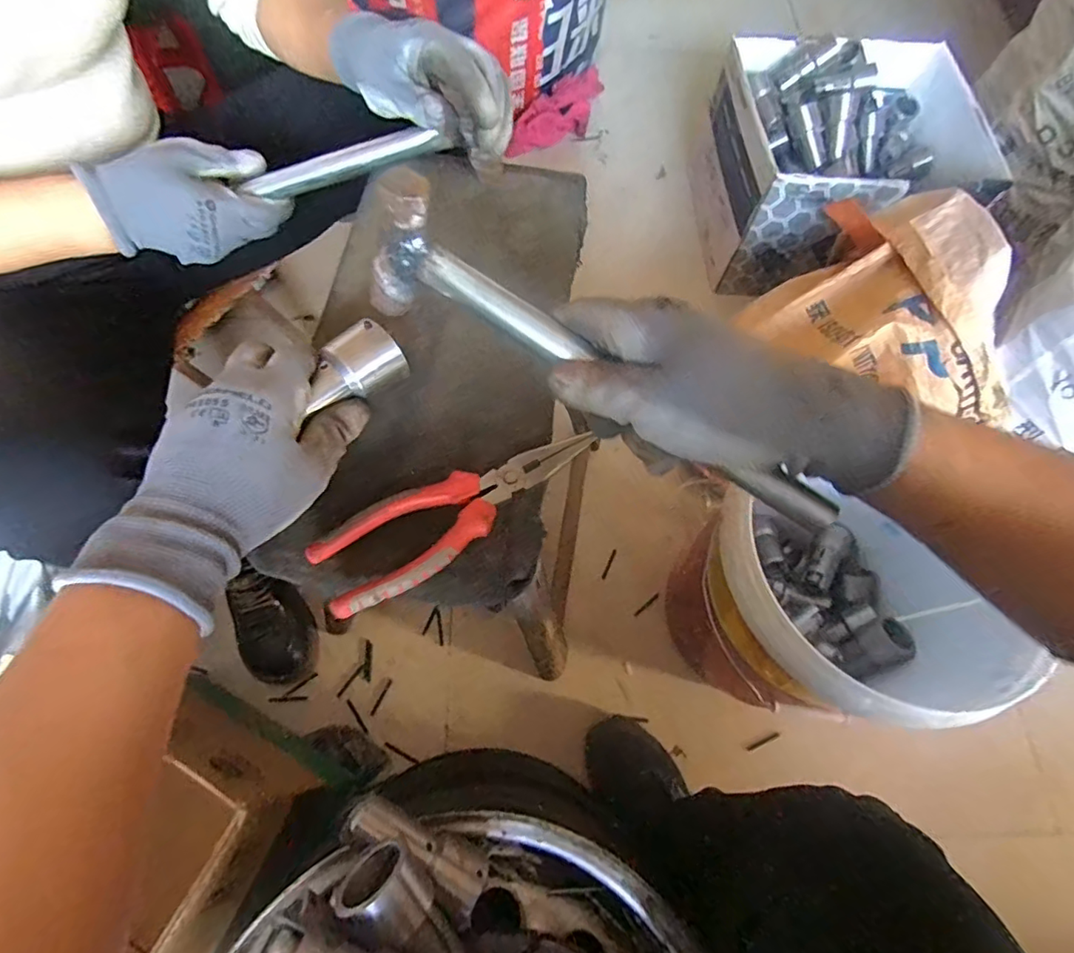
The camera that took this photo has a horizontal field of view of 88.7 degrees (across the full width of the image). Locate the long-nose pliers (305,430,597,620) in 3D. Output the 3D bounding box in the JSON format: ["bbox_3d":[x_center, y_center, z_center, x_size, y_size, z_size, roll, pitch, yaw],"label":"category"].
[{"bbox_3d":[-0.044,0.020,0.342,0.185,0.011,0.054,-27,71,-13],"label":"long-nose pliers"}]

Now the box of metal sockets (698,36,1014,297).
[{"bbox_3d":[0.542,-0.580,1.016,0.430,0.253,0.443,0,67,-3],"label":"box of metal sockets"}]

